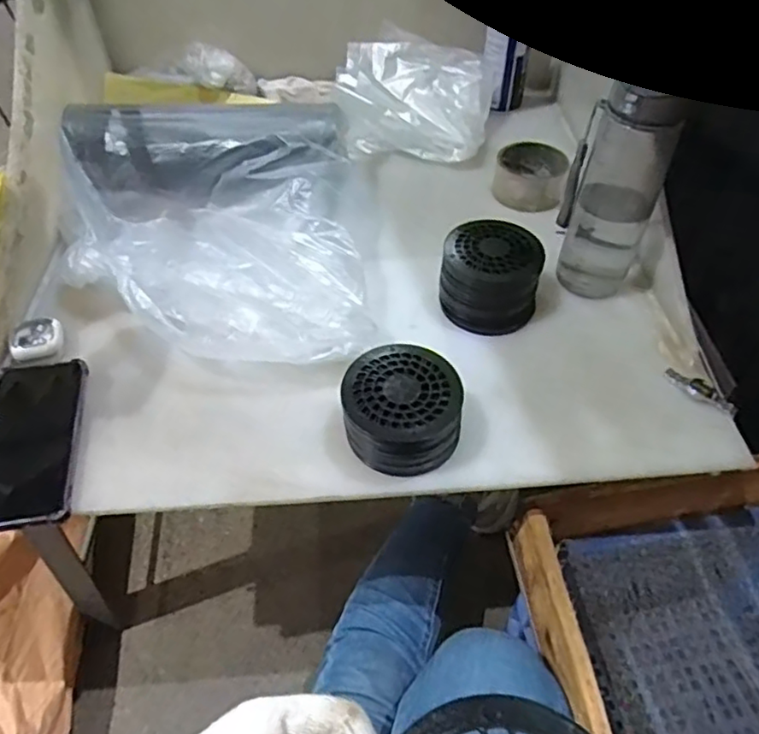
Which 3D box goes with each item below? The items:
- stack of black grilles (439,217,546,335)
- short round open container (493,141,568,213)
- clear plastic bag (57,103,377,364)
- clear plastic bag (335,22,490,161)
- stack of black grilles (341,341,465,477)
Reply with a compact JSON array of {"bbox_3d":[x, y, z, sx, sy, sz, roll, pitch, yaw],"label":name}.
[{"bbox_3d":[0.114,-0.094,0.630,0.096,0.071,0.098,-24,55,-21],"label":"stack of black grilles"},{"bbox_3d":[0.186,-0.233,0.767,0.085,0.055,0.088,1,50,-1],"label":"short round open container"},{"bbox_3d":[-0.178,-0.144,0.630,0.298,0.092,0.345,-7,50,-8],"label":"clear plastic bag"},{"bbox_3d":[0.044,-0.363,0.842,0.211,0.108,0.190,3,50,0],"label":"clear plastic bag"},{"bbox_3d":[0.020,0.037,0.521,0.101,0.057,0.102,10,50,6],"label":"stack of black grilles"}]

